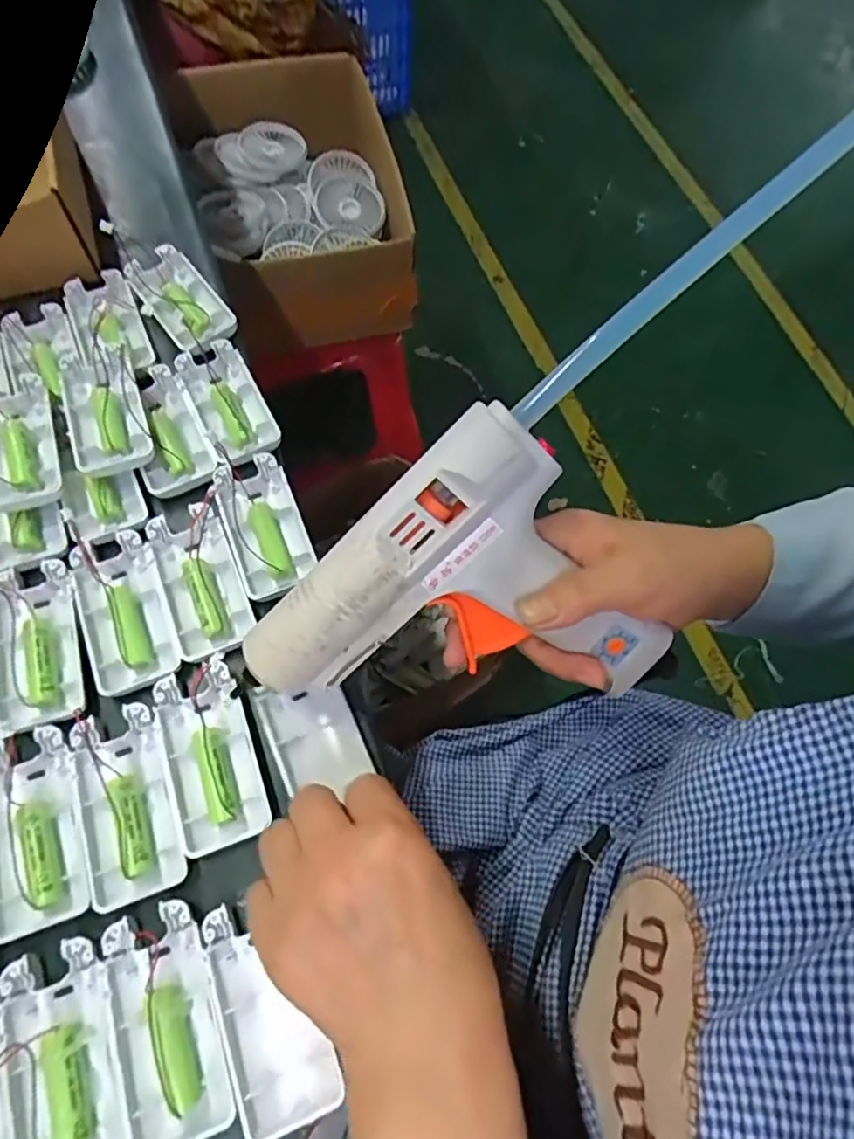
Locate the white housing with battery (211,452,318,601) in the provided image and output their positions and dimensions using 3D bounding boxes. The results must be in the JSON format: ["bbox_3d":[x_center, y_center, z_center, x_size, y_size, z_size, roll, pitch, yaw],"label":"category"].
[{"bbox_3d":[-0.102,-0.027,0.386,0.046,0.015,0.090,-21,70,-10],"label":"white housing with battery"}]

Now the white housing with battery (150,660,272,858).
[{"bbox_3d":[-0.116,0.100,0.332,0.046,0.019,0.093,-18,70,-9],"label":"white housing with battery"}]

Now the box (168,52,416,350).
[{"bbox_3d":[-0.162,-0.481,0.803,0.226,0.181,0.373,-16,69,-9],"label":"box"}]

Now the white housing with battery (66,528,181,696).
[{"bbox_3d":[-0.179,0.025,0.361,0.045,0.013,0.093,-23,71,-11],"label":"white housing with battery"}]

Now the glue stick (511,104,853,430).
[{"bbox_3d":[0.112,-0.128,0.255,0.189,0.011,0.014,-40,72,15],"label":"glue stick"}]

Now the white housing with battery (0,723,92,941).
[{"bbox_3d":[-0.198,0.130,0.310,0.047,0.012,0.095,-15,69,-8],"label":"white housing with battery"}]

